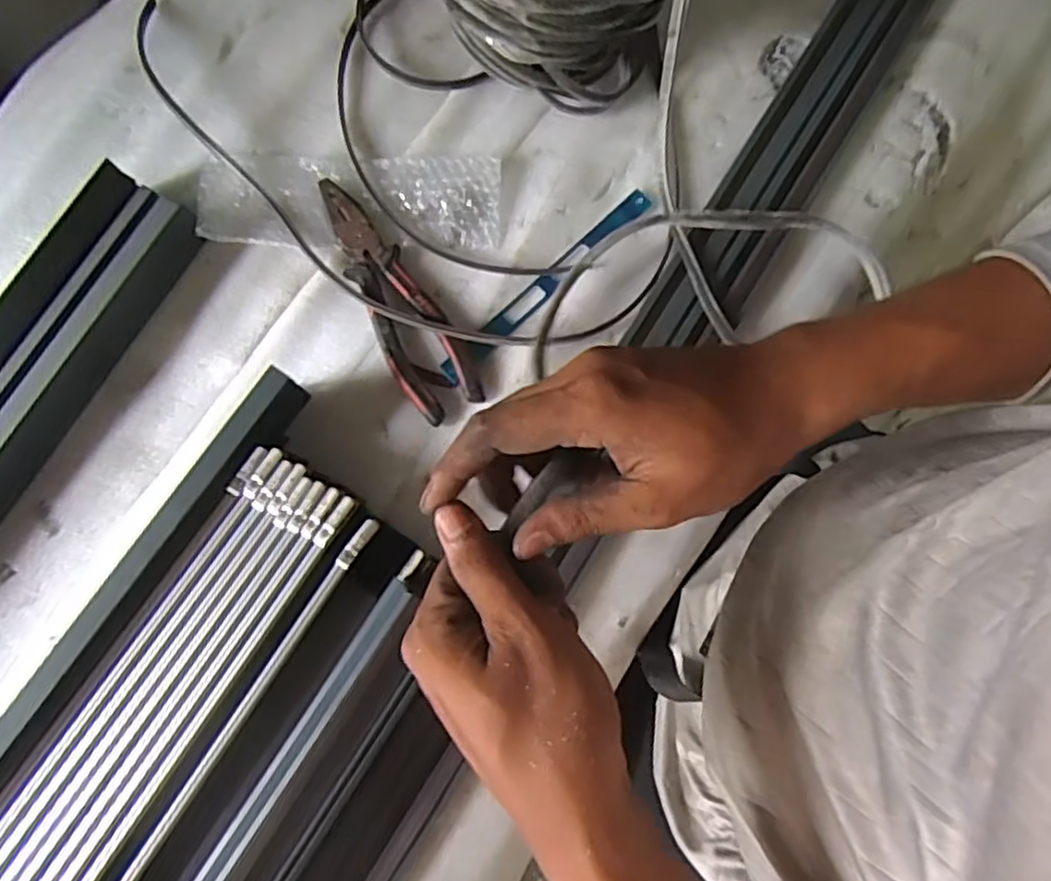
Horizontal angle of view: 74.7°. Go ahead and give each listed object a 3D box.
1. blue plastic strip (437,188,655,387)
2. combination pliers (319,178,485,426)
[{"bbox_3d":[0.016,-0.120,0.528,0.207,0.011,0.021,-44,83,-7],"label":"blue plastic strip"},{"bbox_3d":[-0.099,-0.112,0.521,0.053,0.016,0.207,-26,81,-5],"label":"combination pliers"}]

